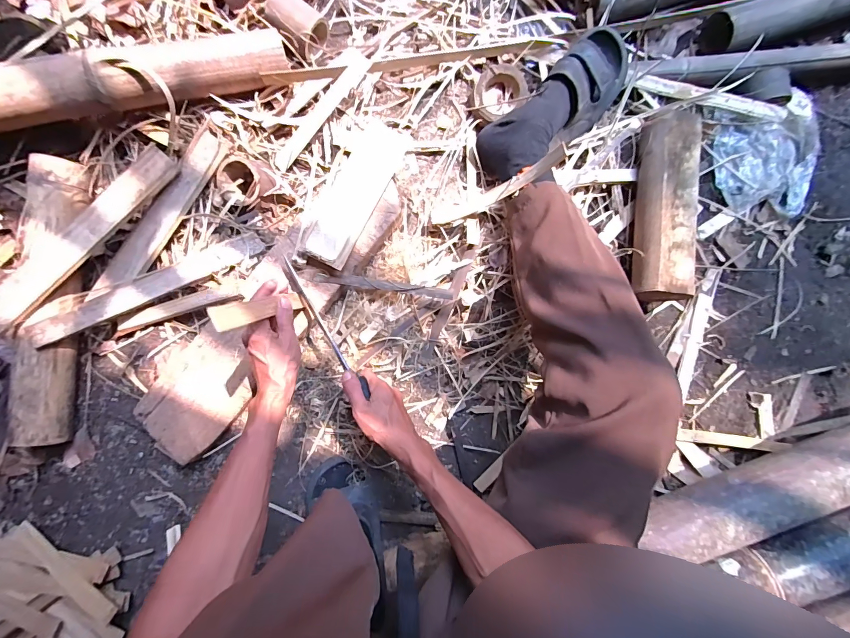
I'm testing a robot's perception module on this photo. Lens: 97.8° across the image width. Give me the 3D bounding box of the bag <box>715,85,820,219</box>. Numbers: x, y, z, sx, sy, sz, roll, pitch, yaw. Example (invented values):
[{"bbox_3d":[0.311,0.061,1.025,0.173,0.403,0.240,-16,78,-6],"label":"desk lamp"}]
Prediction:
[{"bbox_3d":[0.601,-0.275,0.640,0.190,0.039,0.202,-26,88,-1],"label":"bag"}]

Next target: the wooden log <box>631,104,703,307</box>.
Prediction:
[{"bbox_3d":[0.376,-0.175,0.579,0.081,0.052,0.295,8,86,-1],"label":"wooden log"}]

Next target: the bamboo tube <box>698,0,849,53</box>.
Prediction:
[{"bbox_3d":[0.727,-0.550,0.631,0.497,0.077,0.084,-17,88,-1],"label":"bamboo tube"}]

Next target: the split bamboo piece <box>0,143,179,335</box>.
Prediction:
[{"bbox_3d":[-0.518,-0.122,0.560,0.062,0.019,0.347,40,83,-12],"label":"split bamboo piece"}]

